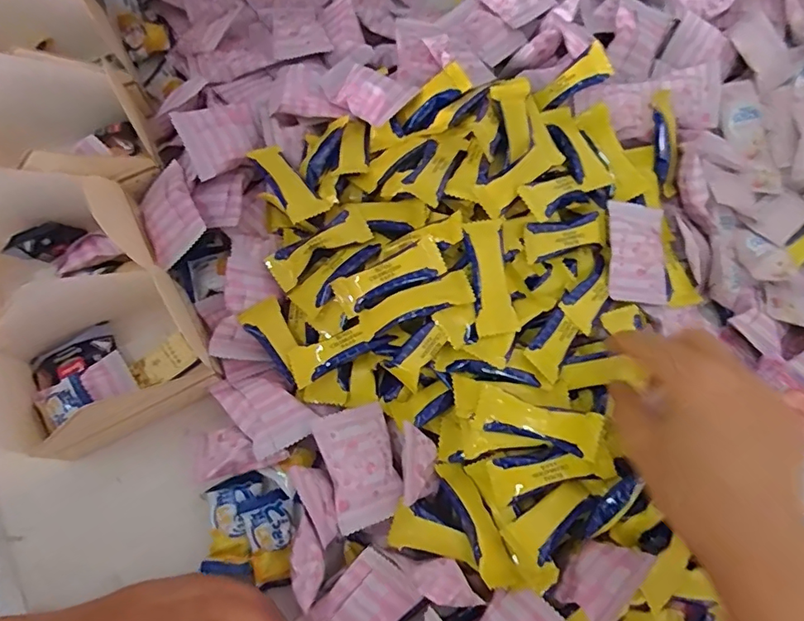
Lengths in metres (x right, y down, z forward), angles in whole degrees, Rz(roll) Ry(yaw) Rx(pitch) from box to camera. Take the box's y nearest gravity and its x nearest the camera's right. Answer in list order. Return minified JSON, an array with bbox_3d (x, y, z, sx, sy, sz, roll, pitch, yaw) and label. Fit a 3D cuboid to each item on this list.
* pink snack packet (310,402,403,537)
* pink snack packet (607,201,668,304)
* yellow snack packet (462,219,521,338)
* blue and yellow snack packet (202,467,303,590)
[{"bbox_3d":[-0.023,0.088,0.299,0.039,0.015,0.063,-18,73,-8],"label":"pink snack packet"},{"bbox_3d":[0.154,-0.039,0.342,0.043,0.009,0.066,6,82,-14],"label":"pink snack packet"},{"bbox_3d":[0.052,-0.018,0.311,0.024,0.018,0.067,-6,71,-5],"label":"yellow snack packet"},{"bbox_3d":[-0.087,0.127,0.307,0.051,0.014,0.063,-2,71,-3],"label":"blue and yellow snack packet"}]

